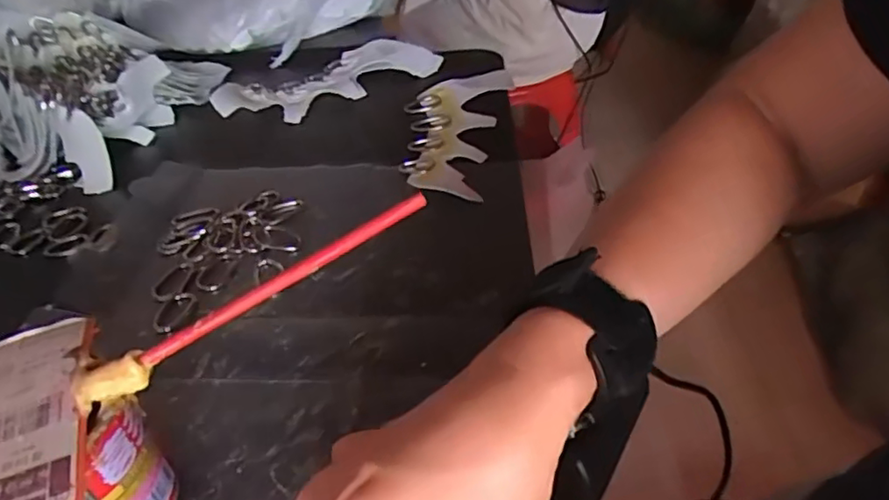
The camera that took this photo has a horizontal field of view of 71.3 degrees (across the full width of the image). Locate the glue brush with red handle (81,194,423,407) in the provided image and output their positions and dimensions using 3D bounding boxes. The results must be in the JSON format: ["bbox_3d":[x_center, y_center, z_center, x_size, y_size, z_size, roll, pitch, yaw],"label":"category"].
[{"bbox_3d":[-0.075,0.018,0.248,0.152,0.010,0.013,-30,44,-5],"label":"glue brush with red handle"}]

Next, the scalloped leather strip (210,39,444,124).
[{"bbox_3d":[-0.110,-0.169,0.582,0.219,0.031,0.083,-23,43,-19],"label":"scalloped leather strip"}]

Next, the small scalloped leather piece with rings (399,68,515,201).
[{"bbox_3d":[0.008,-0.102,0.512,0.084,0.009,0.200,0,40,7],"label":"small scalloped leather piece with rings"}]

